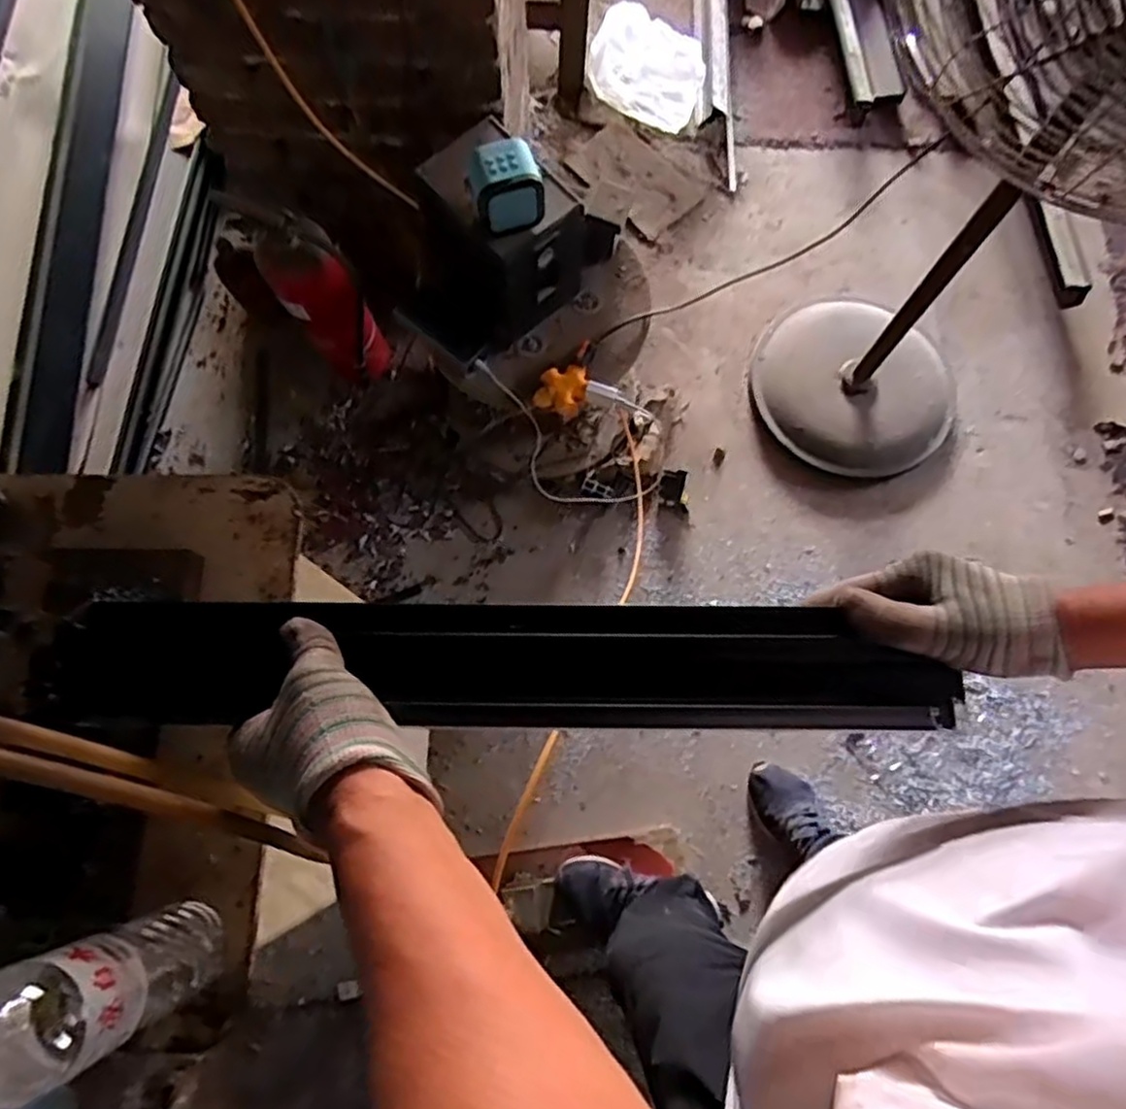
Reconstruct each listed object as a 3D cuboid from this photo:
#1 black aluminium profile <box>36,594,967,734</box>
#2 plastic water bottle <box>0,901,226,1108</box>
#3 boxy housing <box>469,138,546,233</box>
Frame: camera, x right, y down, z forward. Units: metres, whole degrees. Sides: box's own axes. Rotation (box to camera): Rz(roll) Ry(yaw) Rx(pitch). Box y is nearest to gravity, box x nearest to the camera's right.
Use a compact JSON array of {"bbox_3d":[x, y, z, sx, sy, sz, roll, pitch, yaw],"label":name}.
[{"bbox_3d":[-0.040,0.061,0.420,0.531,0.041,0.075,2,74,1],"label":"black aluminium profile"},{"bbox_3d":[-0.257,0.240,0.384,0.055,0.224,0.057,0,74,0],"label":"plastic water bottle"},{"bbox_3d":[-0.073,-0.471,0.920,0.087,0.085,0.071,-19,75,-6],"label":"boxy housing"}]

